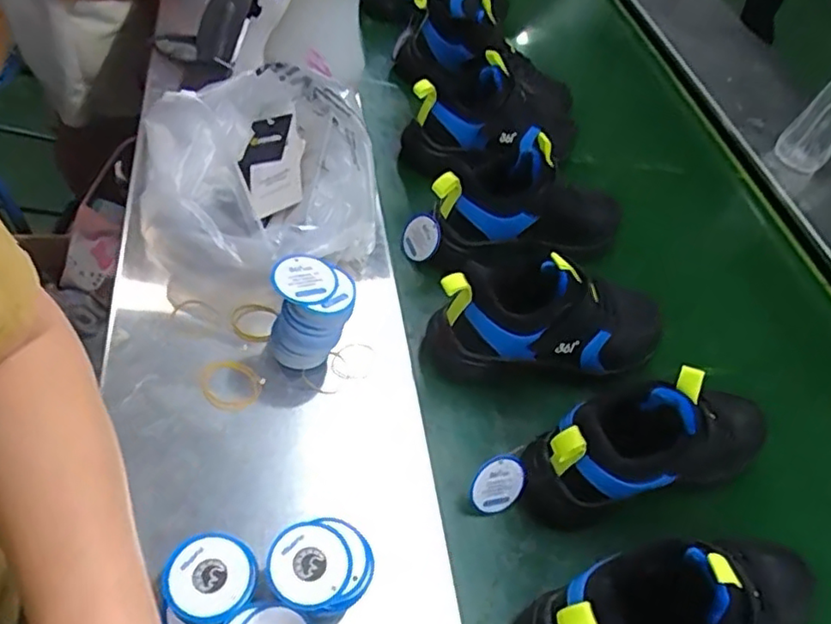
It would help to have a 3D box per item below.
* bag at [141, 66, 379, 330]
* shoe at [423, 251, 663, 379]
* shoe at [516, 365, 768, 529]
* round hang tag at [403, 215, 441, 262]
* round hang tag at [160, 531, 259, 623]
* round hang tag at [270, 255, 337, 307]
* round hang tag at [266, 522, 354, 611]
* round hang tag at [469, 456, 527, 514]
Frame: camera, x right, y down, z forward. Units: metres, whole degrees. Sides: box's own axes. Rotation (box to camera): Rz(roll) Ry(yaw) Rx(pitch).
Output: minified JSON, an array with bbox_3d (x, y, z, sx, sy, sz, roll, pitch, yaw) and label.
[{"bbox_3d":[-0.135,-0.108,0.558,0.194,0.120,0.209,-6,50,-12],"label":"bag"},{"bbox_3d":[0.129,-0.001,0.567,0.232,0.101,0.078,-6,50,-11],"label":"shoe"},{"bbox_3d":[0.196,0.104,0.512,0.224,0.093,0.088,-13,52,-17],"label":"shoe"},{"bbox_3d":[0.007,-0.076,0.652,0.048,0.045,0.007,-5,2,43],"label":"round hang tag"},{"bbox_3d":[-0.123,0.159,0.378,0.053,0.008,0.051,7,53,-9],"label":"round hang tag"},{"bbox_3d":[-0.085,-0.025,0.480,0.049,0.006,0.044,25,57,4],"label":"round hang tag"},{"bbox_3d":[-0.064,0.151,0.377,0.047,0.007,0.048,7,55,-10],"label":"round hang tag"},{"bbox_3d":[0.065,0.137,0.497,0.050,0.042,0.007,-34,21,-5],"label":"round hang tag"}]

